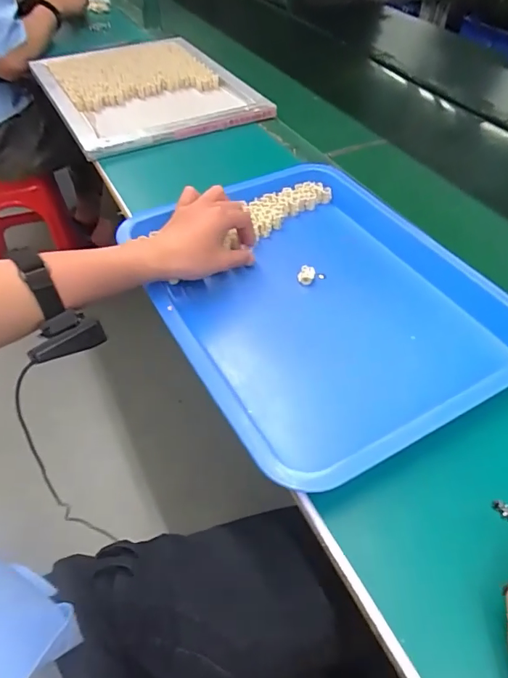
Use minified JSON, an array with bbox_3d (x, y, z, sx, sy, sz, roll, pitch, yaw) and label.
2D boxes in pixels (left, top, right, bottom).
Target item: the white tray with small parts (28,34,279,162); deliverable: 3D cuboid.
[{"bbox_3d":[-0.230,-0.533,0.979,0.377,0.030,0.481,-19,51,-18],"label":"white tray with small parts"}]

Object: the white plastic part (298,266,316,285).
[{"bbox_3d":[0.063,-0.077,0.569,0.020,0.020,0.016,8,48,5],"label":"white plastic part"}]

